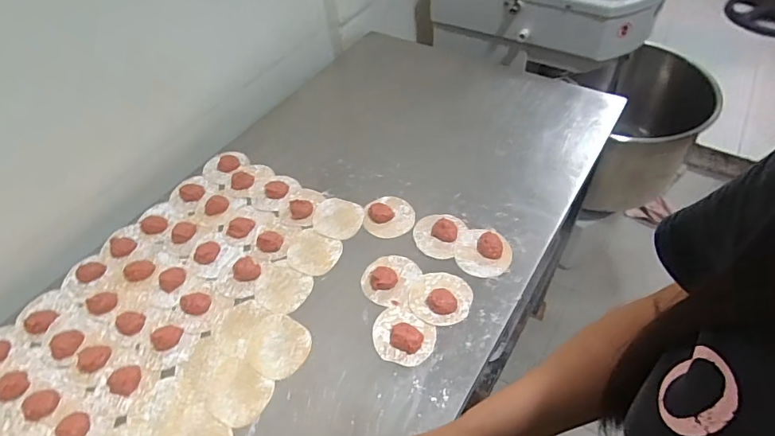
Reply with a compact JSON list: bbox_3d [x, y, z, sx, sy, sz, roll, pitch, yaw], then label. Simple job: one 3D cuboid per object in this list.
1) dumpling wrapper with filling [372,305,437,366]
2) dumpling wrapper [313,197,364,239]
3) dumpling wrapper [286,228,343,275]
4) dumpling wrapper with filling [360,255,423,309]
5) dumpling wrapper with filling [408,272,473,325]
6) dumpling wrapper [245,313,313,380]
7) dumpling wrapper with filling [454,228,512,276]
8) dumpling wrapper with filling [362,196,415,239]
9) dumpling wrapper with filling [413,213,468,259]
[{"bbox_3d":[0.019,0.152,0.581,0.081,0.016,0.072,30,59,25],"label":"dumpling wrapper with filling"},{"bbox_3d":[-0.084,-0.002,0.732,0.088,0.004,0.076,17,54,17],"label":"dumpling wrapper"},{"bbox_3d":[-0.116,0.052,0.689,0.082,0.004,0.071,19,55,19],"label":"dumpling wrapper"},{"bbox_3d":[0.003,0.084,0.639,0.077,0.019,0.082,14,53,15],"label":"dumpling wrapper with filling"},{"bbox_3d":[0.073,0.106,0.613,0.084,0.018,0.079,5,51,8],"label":"dumpling wrapper with filling"},{"bbox_3d":[-0.146,0.169,0.591,0.086,0.004,0.079,-2,51,2],"label":"dumpling wrapper"},{"bbox_3d":[0.142,0.047,0.661,0.082,0.015,0.080,5,51,8],"label":"dumpling wrapper with filling"},{"bbox_3d":[0.002,-0.005,0.721,0.082,0.014,0.079,3,51,7],"label":"dumpling wrapper with filling"},{"bbox_3d":[0.077,0.020,0.689,0.072,0.018,0.083,18,54,18],"label":"dumpling wrapper with filling"}]

